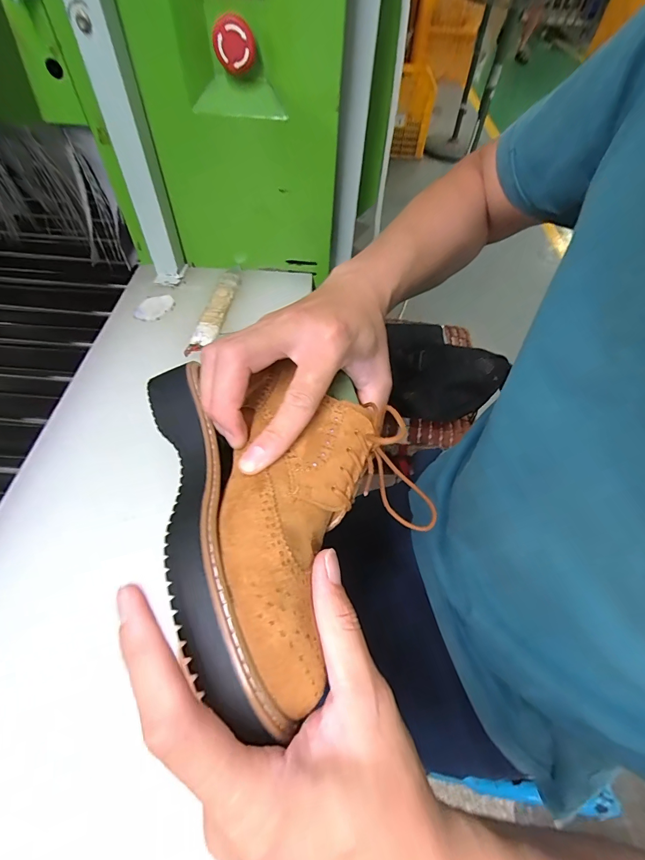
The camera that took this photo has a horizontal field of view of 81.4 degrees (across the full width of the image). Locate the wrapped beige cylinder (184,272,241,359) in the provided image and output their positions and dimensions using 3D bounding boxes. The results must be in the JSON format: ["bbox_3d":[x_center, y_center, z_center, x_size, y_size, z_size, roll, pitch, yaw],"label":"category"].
[{"bbox_3d":[-0.128,-0.145,0.456,0.026,0.014,0.147,9,55,3],"label":"wrapped beige cylinder"}]

